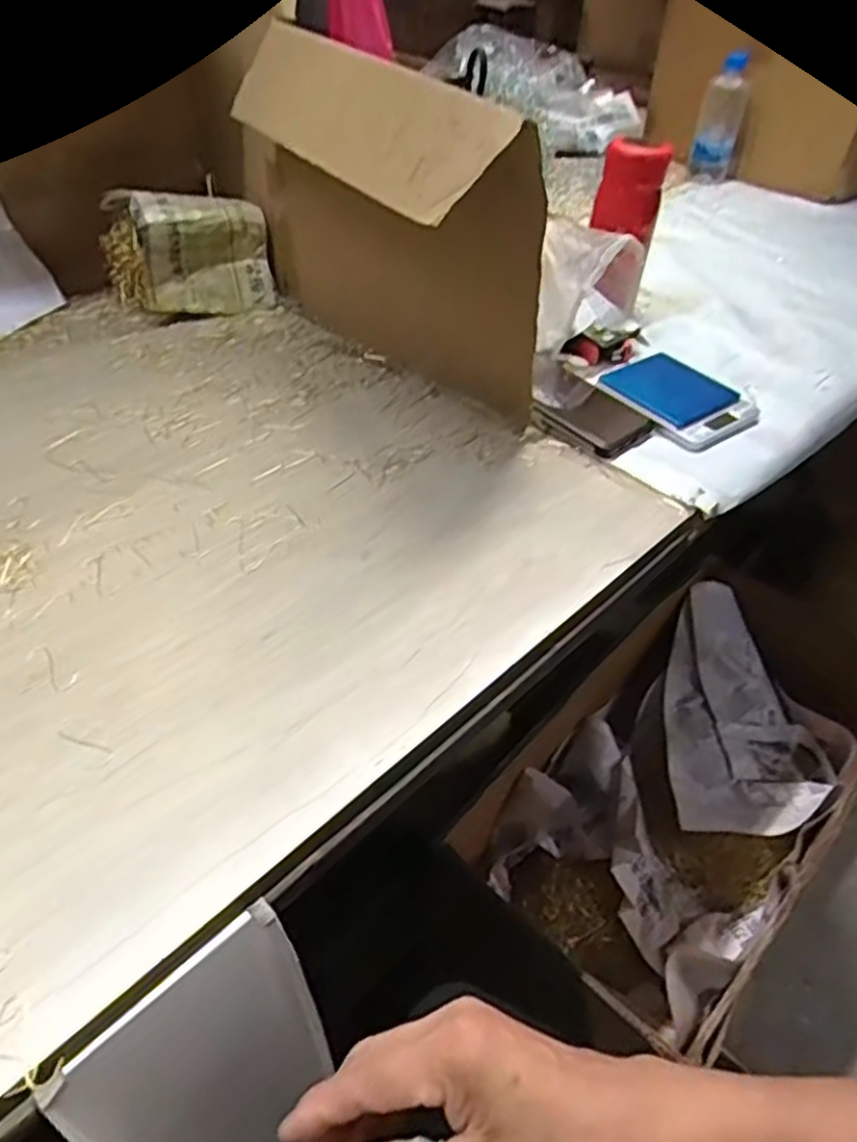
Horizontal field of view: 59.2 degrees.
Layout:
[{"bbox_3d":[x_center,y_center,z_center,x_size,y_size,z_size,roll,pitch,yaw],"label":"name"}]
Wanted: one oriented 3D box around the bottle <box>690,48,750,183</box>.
[{"bbox_3d":[0.508,-0.782,1.314,0.070,0.197,0.066,17,44,13],"label":"bottle"}]

